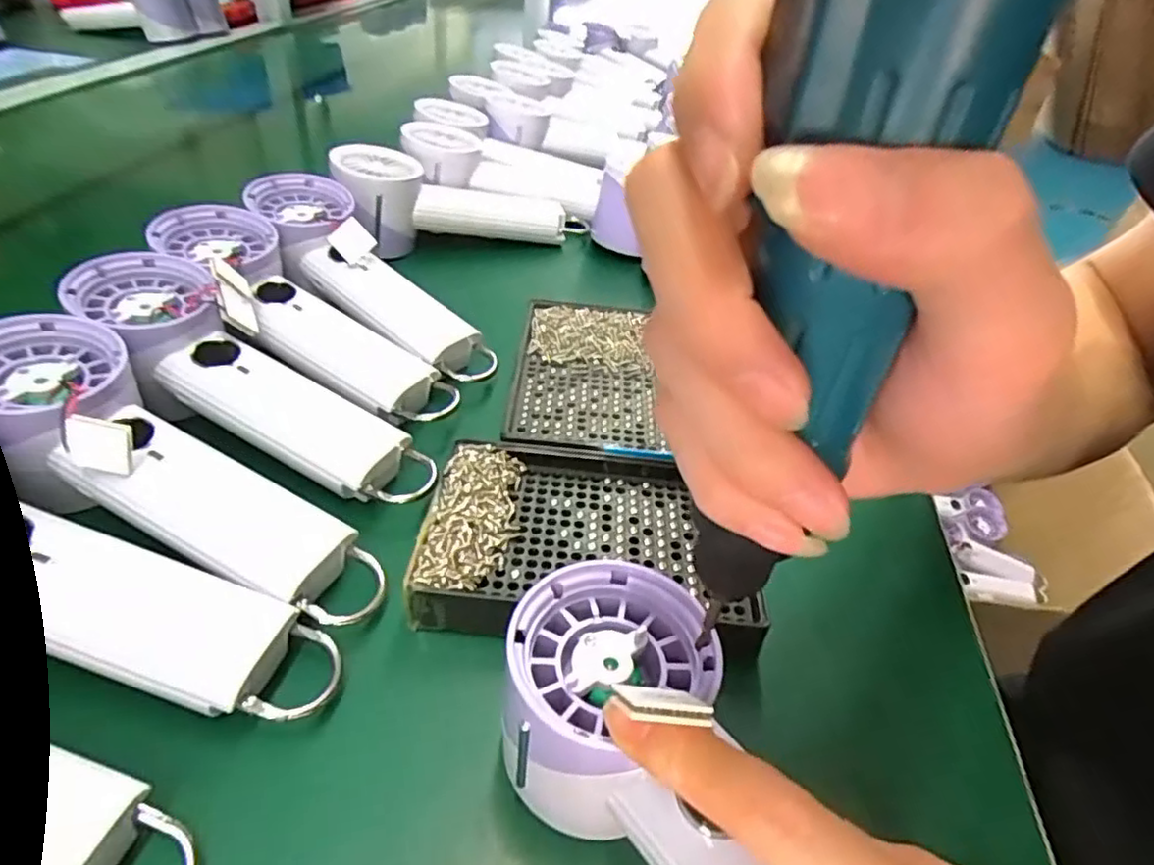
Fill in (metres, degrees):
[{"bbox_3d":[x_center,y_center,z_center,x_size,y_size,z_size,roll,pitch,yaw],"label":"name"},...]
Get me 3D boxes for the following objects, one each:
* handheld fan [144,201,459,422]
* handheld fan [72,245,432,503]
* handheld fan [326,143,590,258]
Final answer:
[{"bbox_3d":[-0.146,-0.064,0.361,0.190,0.035,0.063,38,46,10],"label":"handheld fan"},{"bbox_3d":[-0.155,-0.020,0.319,0.189,0.041,0.058,34,45,9],"label":"handheld fan"},{"bbox_3d":[-0.085,-0.172,0.508,0.182,0.072,0.066,-14,44,-24],"label":"handheld fan"}]

